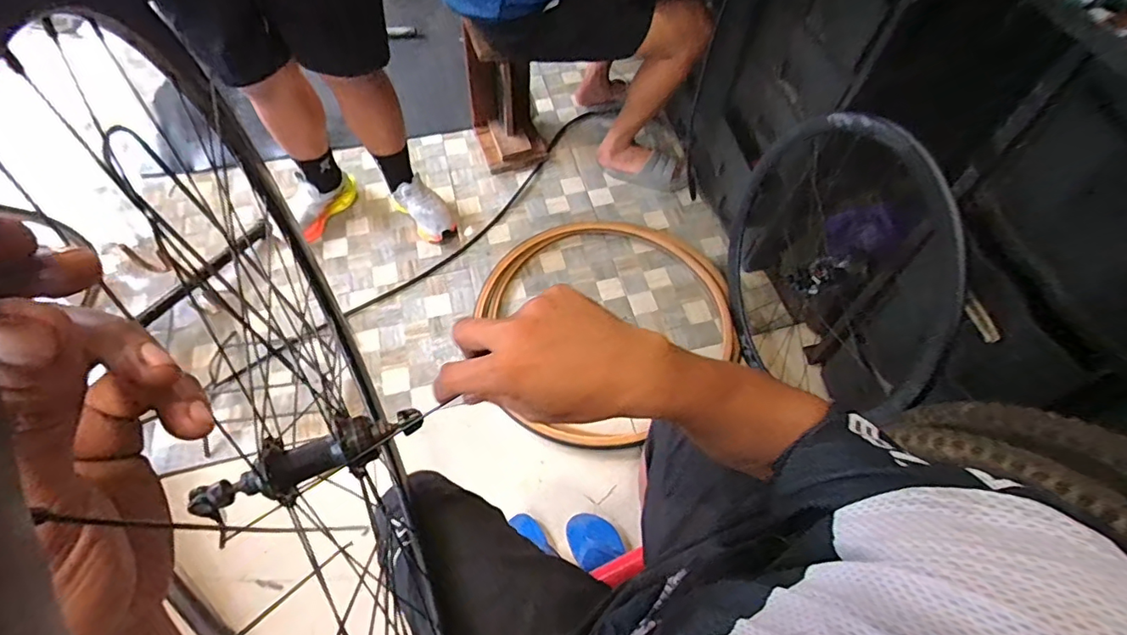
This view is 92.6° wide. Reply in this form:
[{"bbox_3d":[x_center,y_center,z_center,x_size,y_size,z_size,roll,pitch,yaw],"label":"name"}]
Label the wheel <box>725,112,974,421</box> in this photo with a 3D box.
[{"bbox_3d":[0.515,-0.105,1.131,0.153,0.637,0.648,-13,60,-7],"label":"wheel"}]

